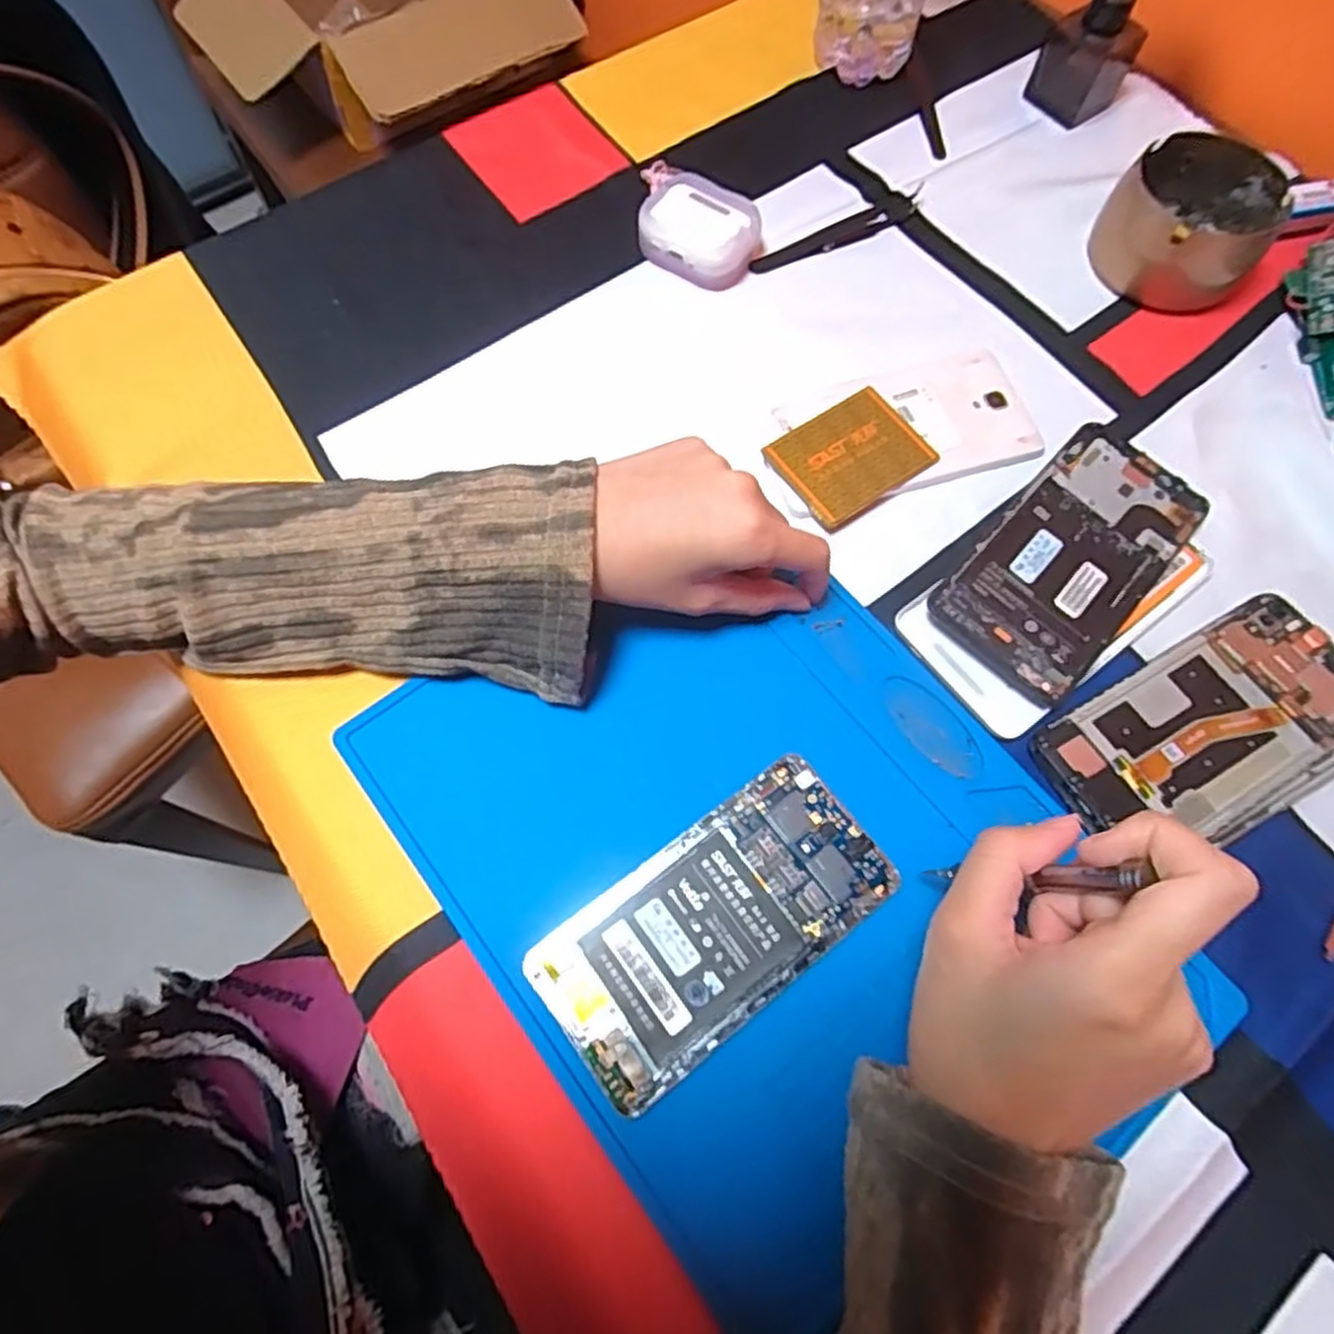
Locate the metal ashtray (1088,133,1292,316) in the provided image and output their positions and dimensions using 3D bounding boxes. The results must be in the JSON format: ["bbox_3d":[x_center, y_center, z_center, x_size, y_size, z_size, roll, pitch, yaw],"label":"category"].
[{"bbox_3d":[0.301,-0.257,0.437,0.086,0.046,0.087,0,69,-1],"label":"metal ashtray"}]

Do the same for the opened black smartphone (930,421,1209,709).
[{"bbox_3d":[0.198,-0.053,0.366,0.072,0.015,0.151,42,74,14],"label":"opened black smartphone"}]

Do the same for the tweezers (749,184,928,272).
[{"bbox_3d":[0.104,-0.260,0.449,0.122,0.011,0.020,-31,72,-12],"label":"tweezers"}]

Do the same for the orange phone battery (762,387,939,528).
[{"bbox_3d":[0.093,-0.108,0.385,0.072,0.007,0.055,-32,73,-12],"label":"orange phone battery"}]

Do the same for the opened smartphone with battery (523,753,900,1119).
[{"bbox_3d":[0.020,0.103,0.304,0.141,0.009,0.070,-35,73,-13],"label":"opened smartphone with battery"}]

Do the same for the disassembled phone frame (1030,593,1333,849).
[{"bbox_3d":[0.243,0.031,0.333,0.150,0.012,0.080,-28,72,-11],"label":"disassembled phone frame"}]

